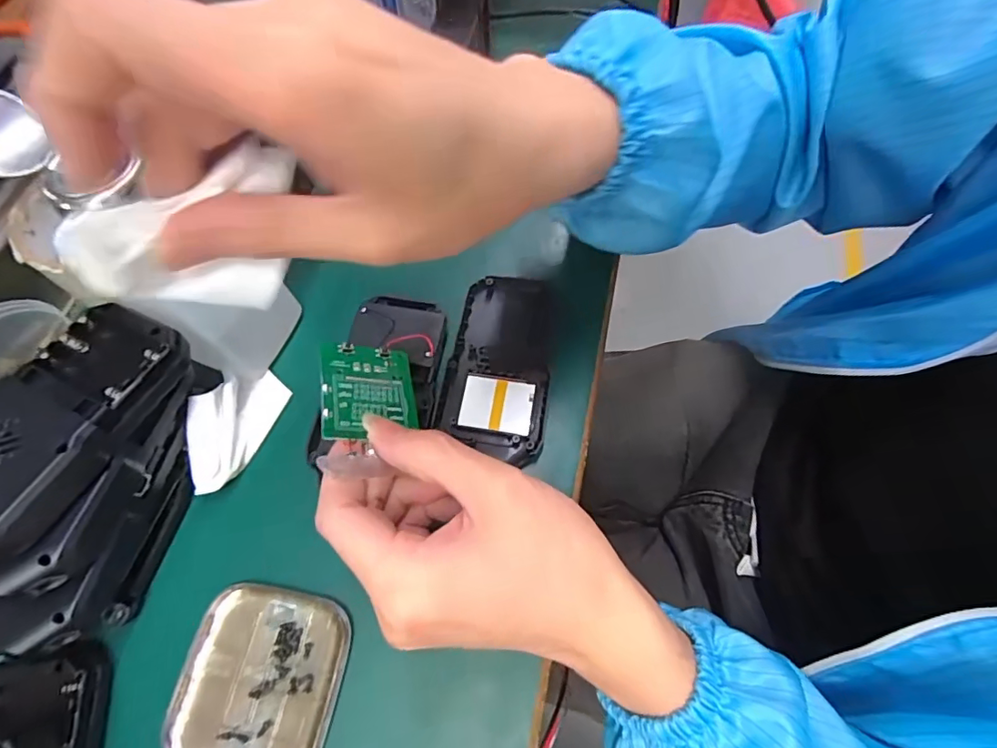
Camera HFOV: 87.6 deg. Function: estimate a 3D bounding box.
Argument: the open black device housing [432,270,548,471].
[{"bbox_3d":[0.002,-0.005,0.292,0.056,0.016,0.104,10,66,6],"label":"open black device housing"}]

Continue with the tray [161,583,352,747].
[{"bbox_3d":[-0.105,0.133,0.228,0.070,0.011,0.071,9,66,6],"label":"tray"}]

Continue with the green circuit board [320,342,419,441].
[{"bbox_3d":[-0.060,0.007,0.242,0.042,0.004,0.055,6,47,-26],"label":"green circuit board"}]

